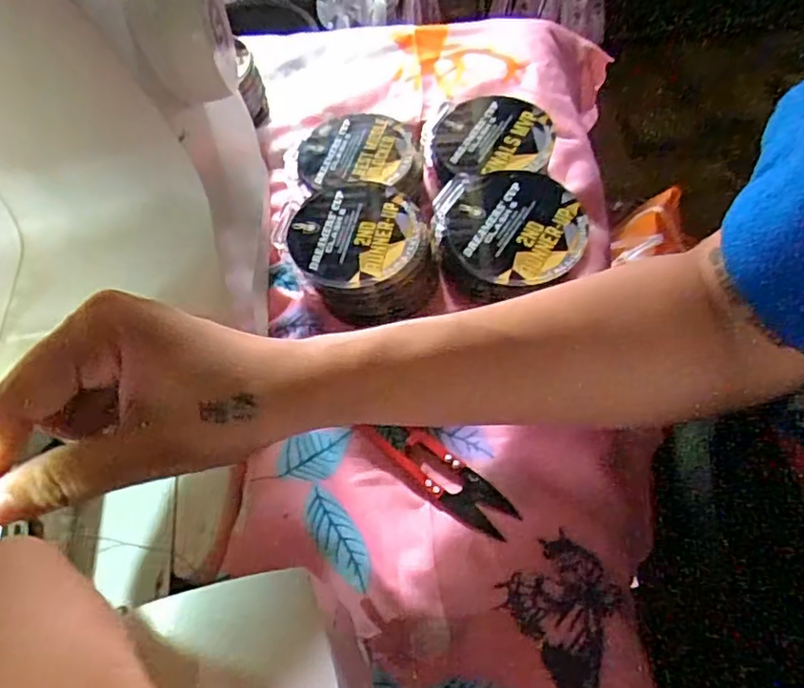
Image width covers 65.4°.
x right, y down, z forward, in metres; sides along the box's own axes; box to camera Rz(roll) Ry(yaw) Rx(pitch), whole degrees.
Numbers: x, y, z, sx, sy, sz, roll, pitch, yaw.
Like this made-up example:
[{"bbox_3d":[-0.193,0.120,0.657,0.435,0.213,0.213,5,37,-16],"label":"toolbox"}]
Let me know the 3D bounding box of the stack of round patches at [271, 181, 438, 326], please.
[{"bbox_3d":[-0.025,-0.052,0.366,0.080,0.037,0.091,-22,60,-11],"label":"stack of round patches"}]

